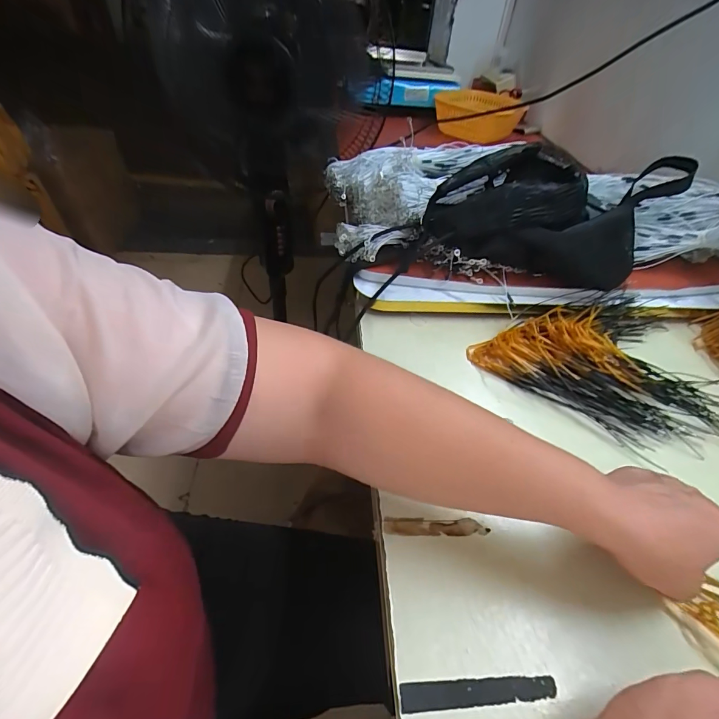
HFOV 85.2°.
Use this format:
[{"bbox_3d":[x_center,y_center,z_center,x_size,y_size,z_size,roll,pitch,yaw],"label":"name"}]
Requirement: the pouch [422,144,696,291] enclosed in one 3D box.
[{"bbox_3d":[0.254,-0.188,0.532,0.332,0.131,0.136,2,45,-4],"label":"pouch"}]

